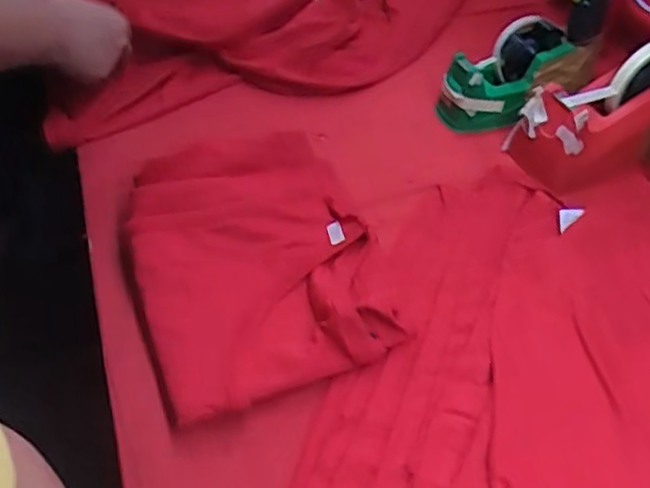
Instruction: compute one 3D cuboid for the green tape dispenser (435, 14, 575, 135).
[{"bbox_3d":[0.188,-0.176,0.730,0.150,0.070,0.072,-40,60,-5],"label":"green tape dispenser"}]

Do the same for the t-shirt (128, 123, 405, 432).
[{"bbox_3d":[-0.061,0.004,0.590,0.202,0.033,0.261,-9,50,-14],"label":"t-shirt"}]

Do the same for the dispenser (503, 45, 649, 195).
[{"bbox_3d":[0.279,-0.128,0.674,0.171,0.104,0.087,-9,50,-15],"label":"dispenser"}]

